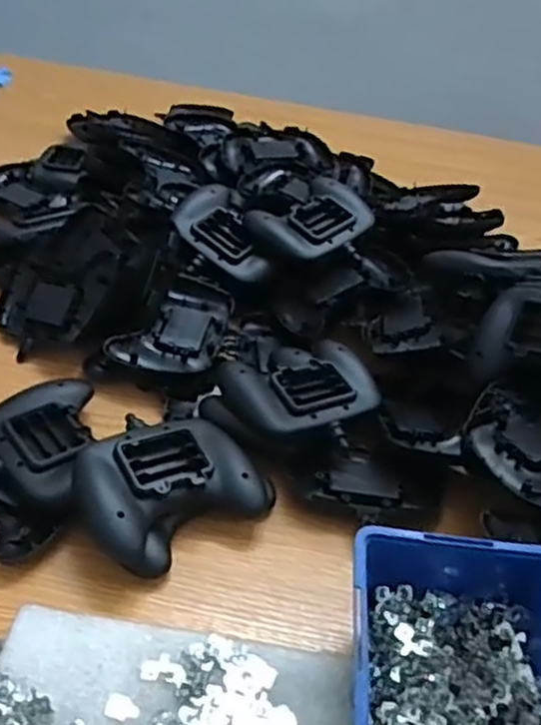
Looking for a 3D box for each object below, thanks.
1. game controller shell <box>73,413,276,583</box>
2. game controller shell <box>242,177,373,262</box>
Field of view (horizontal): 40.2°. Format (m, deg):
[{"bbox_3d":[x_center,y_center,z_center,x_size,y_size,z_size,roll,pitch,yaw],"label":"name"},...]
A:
[{"bbox_3d":[-0.070,0.082,0.505,0.126,0.044,0.100,-24,49,-33],"label":"game controller shell"},{"bbox_3d":[0.045,-0.138,0.705,0.081,0.023,0.114,30,43,25],"label":"game controller shell"}]

